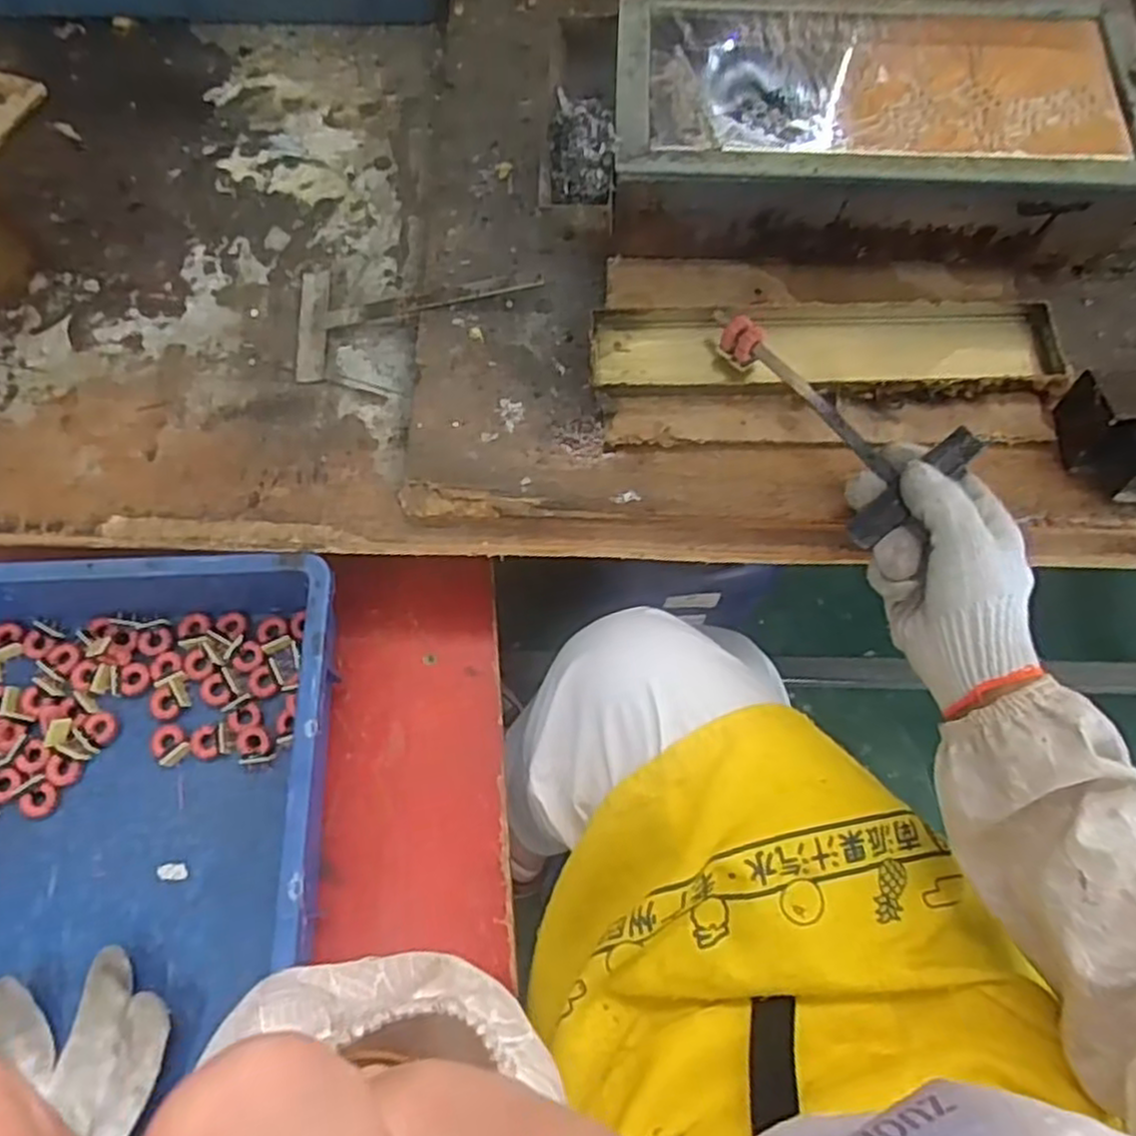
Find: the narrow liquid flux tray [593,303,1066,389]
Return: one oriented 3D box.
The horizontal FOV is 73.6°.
[{"bbox_3d":[0.164,-0.139,0.509,0.295,0.048,0.067,-1,72,0],"label":"narrow liquid flux tray"}]

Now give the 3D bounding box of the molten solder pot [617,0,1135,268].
[{"bbox_3d":[0.197,-0.296,0.511,0.327,0.086,0.179,3,72,1],"label":"molten solder pot"}]

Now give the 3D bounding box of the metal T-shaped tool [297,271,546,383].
[{"bbox_3d":[-0.106,-0.185,0.528,0.172,0.012,0.092,-10,71,11],"label":"metal T-shaped tool"}]

